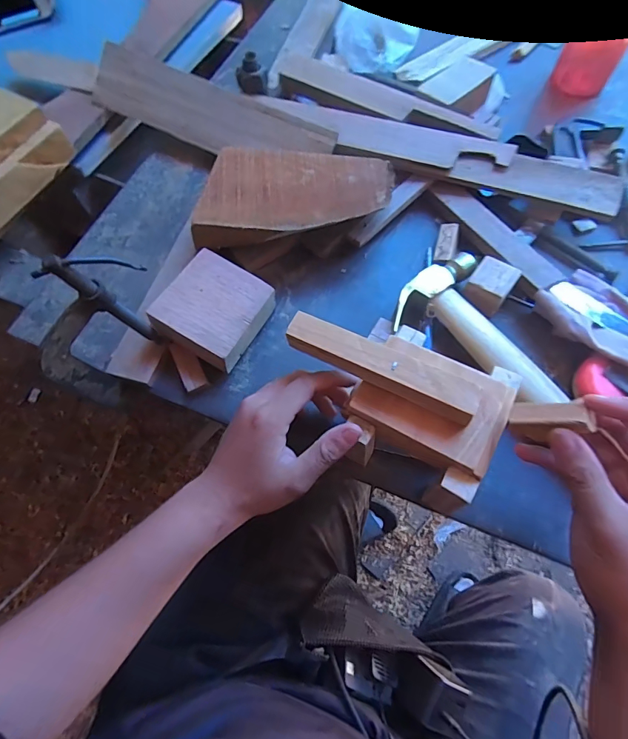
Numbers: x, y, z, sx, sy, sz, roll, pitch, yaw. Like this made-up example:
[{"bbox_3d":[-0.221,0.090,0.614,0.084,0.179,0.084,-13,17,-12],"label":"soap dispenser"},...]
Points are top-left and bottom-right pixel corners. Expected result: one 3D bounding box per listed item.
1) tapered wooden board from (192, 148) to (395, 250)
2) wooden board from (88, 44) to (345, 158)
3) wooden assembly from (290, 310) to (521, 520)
[{"bbox_3d":[-0.019,-0.177,0.426,0.190,0.027,0.112,7,69,1],"label":"tapered wooden board"},{"bbox_3d":[-0.127,-0.304,0.502,0.309,0.070,0.014,26,29,7],"label":"wooden board"},{"bbox_3d":[0.056,0.010,0.304,0.167,0.042,0.113,30,72,10],"label":"wooden assembly"}]

